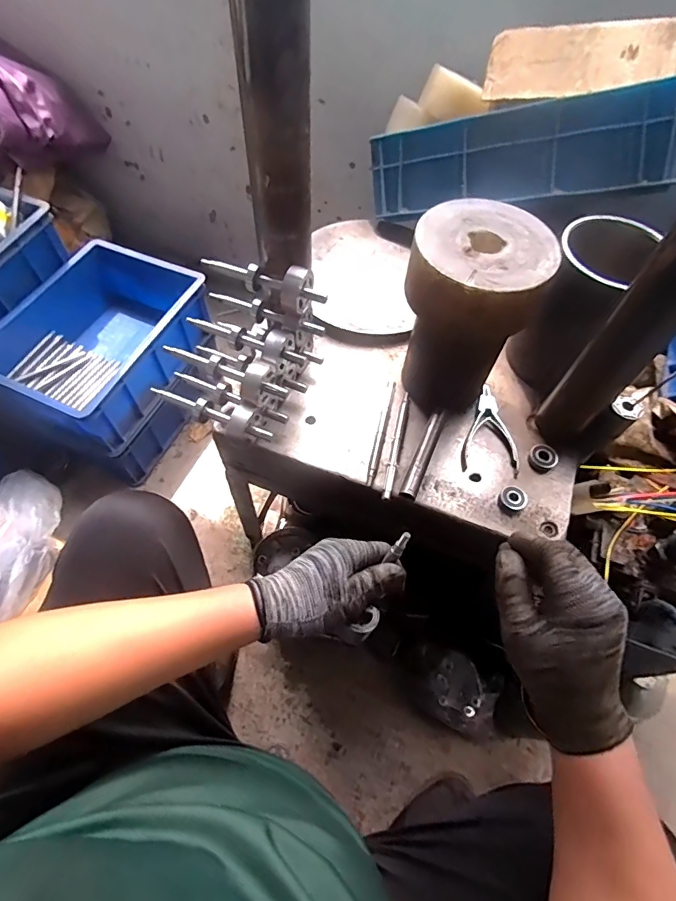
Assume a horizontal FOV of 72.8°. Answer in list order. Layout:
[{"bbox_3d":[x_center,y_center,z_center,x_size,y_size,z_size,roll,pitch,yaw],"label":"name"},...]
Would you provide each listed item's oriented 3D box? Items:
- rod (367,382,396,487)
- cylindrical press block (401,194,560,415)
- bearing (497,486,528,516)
[{"bbox_3d":[0.056,-0.027,0.597,0.010,0.006,0.157,14,60,4],"label":"rod"},{"bbox_3d":[0.145,-0.162,0.555,0.134,0.207,0.142,2,60,-3],"label":"cylindrical press block"},{"bbox_3d":[0.214,0.060,0.560,0.032,0.015,0.037,33,63,15],"label":"bearing"}]

